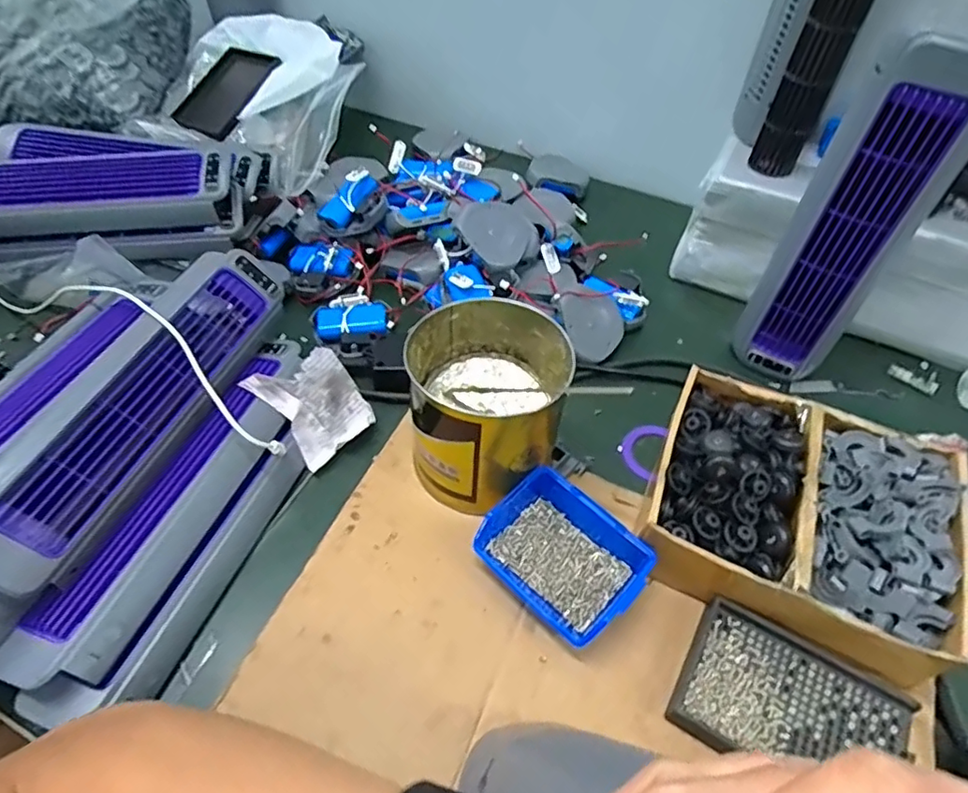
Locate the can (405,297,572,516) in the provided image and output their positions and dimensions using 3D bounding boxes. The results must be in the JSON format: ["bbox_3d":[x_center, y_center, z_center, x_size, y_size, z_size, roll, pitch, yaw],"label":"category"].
[{"bbox_3d":[0.001,0.006,0.464,0.119,0.107,0.131,12,52,6],"label":"can"}]

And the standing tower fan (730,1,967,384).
[{"bbox_3d":[0.295,-0.136,0.472,0.059,0.292,0.080,-27,58,-22],"label":"standing tower fan"}]

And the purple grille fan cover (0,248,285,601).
[{"bbox_3d":[-0.250,0.001,0.433,0.028,0.079,0.288,-14,40,42],"label":"purple grille fan cover"}]

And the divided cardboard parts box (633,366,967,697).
[{"bbox_3d":[0.231,0.083,0.441,0.212,0.075,0.172,24,54,15],"label":"divided cardboard parts box"}]

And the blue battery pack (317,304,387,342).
[{"bbox_3d":[-0.132,-0.074,0.586,0.069,0.017,0.042,-5,52,-7],"label":"blue battery pack"}]

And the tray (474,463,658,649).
[{"bbox_3d":[0.059,0.117,0.434,0.110,0.048,0.084,37,59,23],"label":"tray"}]

